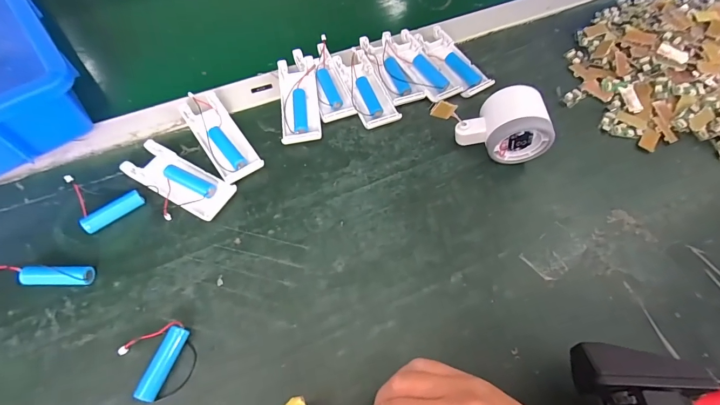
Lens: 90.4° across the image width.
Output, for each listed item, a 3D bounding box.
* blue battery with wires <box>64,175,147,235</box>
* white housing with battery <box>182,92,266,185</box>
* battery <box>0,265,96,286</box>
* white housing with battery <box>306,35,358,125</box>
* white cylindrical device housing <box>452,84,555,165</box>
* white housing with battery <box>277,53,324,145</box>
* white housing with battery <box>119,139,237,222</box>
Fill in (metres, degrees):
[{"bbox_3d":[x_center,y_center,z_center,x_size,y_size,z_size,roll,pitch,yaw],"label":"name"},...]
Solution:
[{"bbox_3d":[-0.228,-0.007,0.318,0.049,0.017,0.054,-36,69,-20],"label":"blue battery with wires"},{"bbox_3d":[-0.137,-0.068,0.352,0.040,0.023,0.103,-32,67,-18],"label":"white housing with battery"},{"bbox_3d":[-0.255,0.057,0.278,0.078,0.024,0.019,-5,62,-5],"label":"battery"},{"bbox_3d":[-0.034,-0.140,0.398,0.040,0.018,0.107,-11,63,-9],"label":"white housing with battery"},{"bbox_3d":[0.138,-0.075,0.350,0.081,0.053,0.053,3,61,-1],"label":"white cylindrical device housing"},{"bbox_3d":[-0.064,-0.108,0.378,0.039,0.018,0.101,-5,62,-6],"label":"white housing with battery"},{"bbox_3d":[-0.167,-0.021,0.332,0.100,0.013,0.041,26,63,11],"label":"white housing with battery"}]

